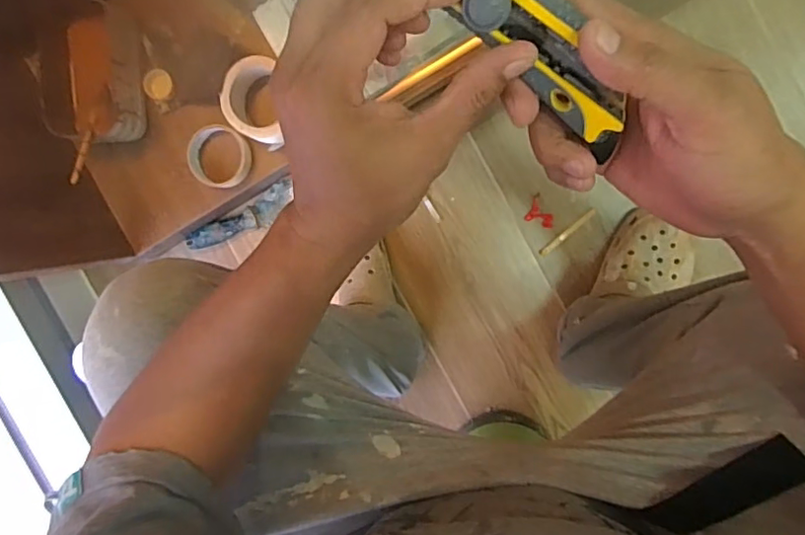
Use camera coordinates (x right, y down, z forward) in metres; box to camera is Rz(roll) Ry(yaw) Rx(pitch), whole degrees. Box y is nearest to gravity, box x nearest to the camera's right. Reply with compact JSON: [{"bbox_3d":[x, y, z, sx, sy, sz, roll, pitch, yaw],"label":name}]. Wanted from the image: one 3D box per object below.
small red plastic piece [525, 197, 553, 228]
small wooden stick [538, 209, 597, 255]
[{"bbox_3d":[0.203,-0.078,0.813,0.040,0.004,0.034,25,98,4],"label":"small red plastic piece"},{"bbox_3d":[0.237,-0.050,0.805,0.096,0.004,0.010,-40,90,9],"label":"small wooden stick"}]

